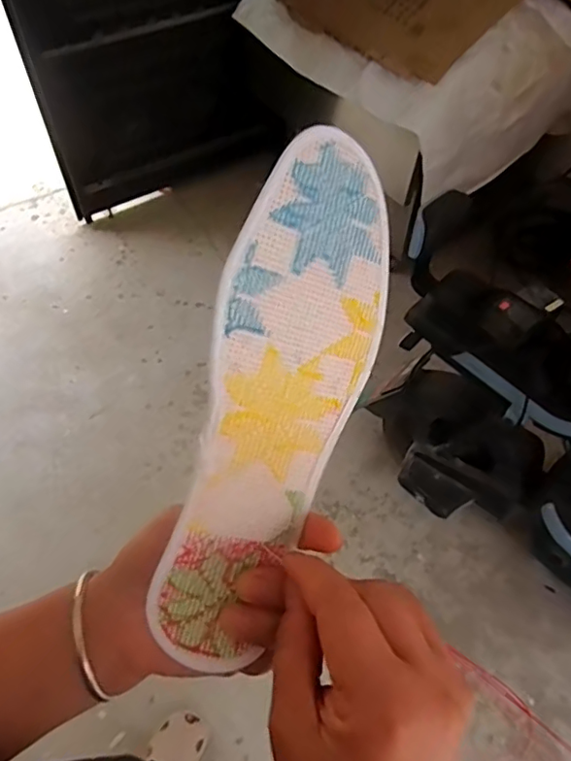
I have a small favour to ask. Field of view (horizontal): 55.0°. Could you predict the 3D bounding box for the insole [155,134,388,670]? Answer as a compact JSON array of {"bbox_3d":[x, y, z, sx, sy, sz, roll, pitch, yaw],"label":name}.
[{"bbox_3d":[-0.002,0.014,0.256,0.080,0.009,0.241,12,97,-27],"label":"insole"}]

